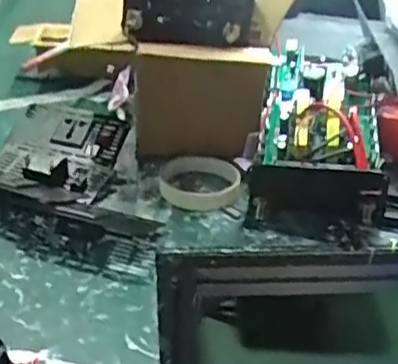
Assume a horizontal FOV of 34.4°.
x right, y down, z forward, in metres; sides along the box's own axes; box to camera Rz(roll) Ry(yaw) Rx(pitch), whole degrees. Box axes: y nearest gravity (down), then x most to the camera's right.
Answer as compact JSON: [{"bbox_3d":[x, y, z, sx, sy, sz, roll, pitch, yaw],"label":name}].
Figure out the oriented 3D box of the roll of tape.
[{"bbox_3d":[-0.002,-0.001,0.688,0.089,0.023,0.089,9,31,8],"label":"roll of tape"}]

